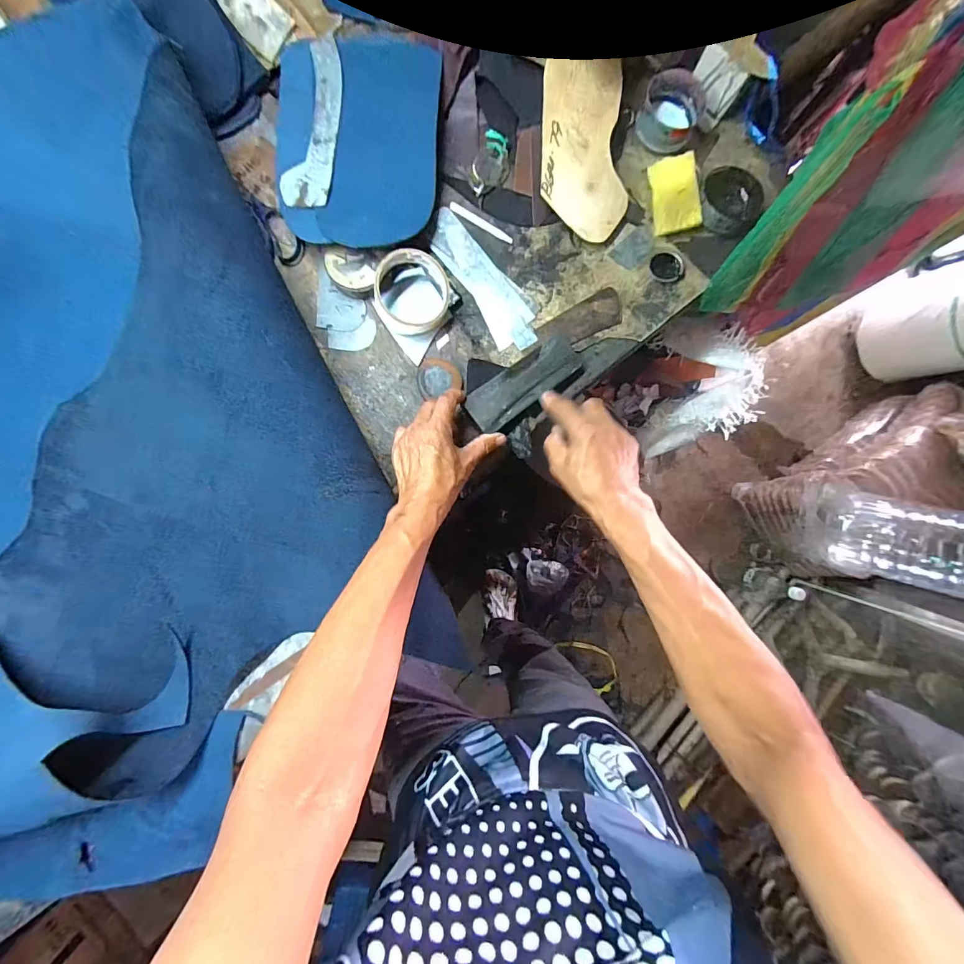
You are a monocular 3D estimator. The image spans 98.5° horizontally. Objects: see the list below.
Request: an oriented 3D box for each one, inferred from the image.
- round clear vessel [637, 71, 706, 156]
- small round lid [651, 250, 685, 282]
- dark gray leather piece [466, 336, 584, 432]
[{"bbox_3d":[0.235,-0.459,0.522,0.074,0.047,0.069,0,87,-2],"label":"round clear vessel"},{"bbox_3d":[0.233,-0.271,0.523,0.038,0.008,0.040,0,87,-2],"label":"small round lid"},{"bbox_3d":[0.050,-0.114,0.486,0.151,0.013,0.052,-37,89,-14],"label":"dark gray leather piece"}]

